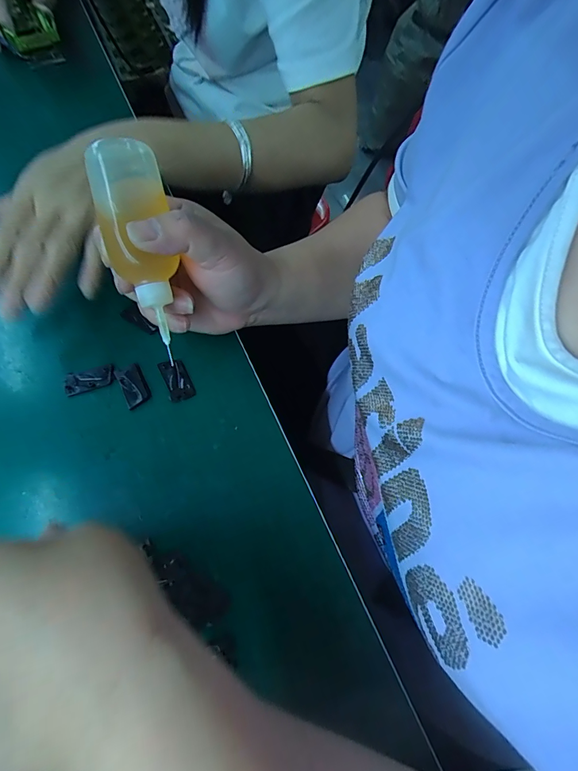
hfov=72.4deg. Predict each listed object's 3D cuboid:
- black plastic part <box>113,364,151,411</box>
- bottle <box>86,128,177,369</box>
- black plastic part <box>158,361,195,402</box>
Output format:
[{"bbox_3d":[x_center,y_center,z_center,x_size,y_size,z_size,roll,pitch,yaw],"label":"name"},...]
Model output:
[{"bbox_3d":[-0.115,0.000,0.290,0.018,0.005,0.033,-26,69,-13],"label":"black plastic part"},{"bbox_3d":[-0.087,-0.077,0.233,0.035,0.040,0.109,-10,96,-7],"label":"bottle"},{"bbox_3d":[-0.084,-0.005,0.294,0.018,0.004,0.034,-23,68,-12],"label":"black plastic part"}]

